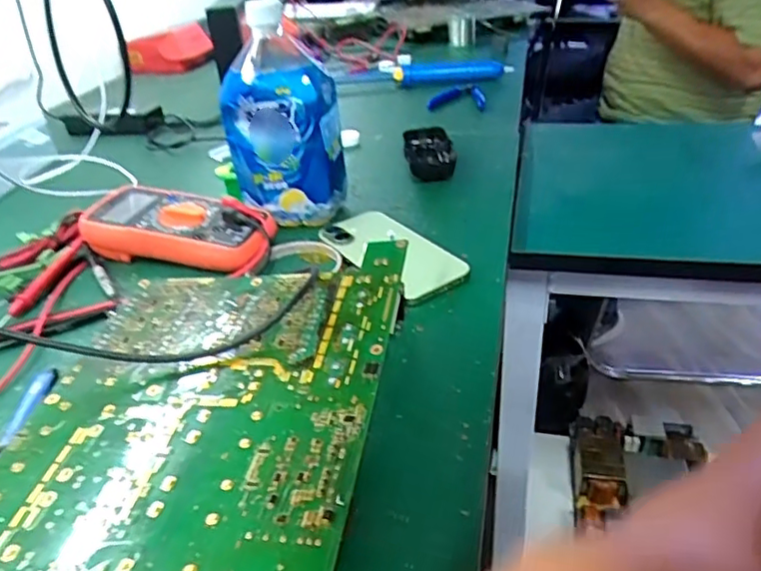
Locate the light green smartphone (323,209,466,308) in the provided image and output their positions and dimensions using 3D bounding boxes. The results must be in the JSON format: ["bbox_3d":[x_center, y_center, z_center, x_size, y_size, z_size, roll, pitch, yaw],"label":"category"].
[{"bbox_3d":[0.011,-0.028,0.524,0.068,0.012,0.141,-24,38,-27],"label":"light green smartphone"}]

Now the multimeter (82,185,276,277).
[{"bbox_3d":[-0.181,-0.054,0.563,0.183,0.041,0.082,8,35,18],"label":"multimeter"}]

